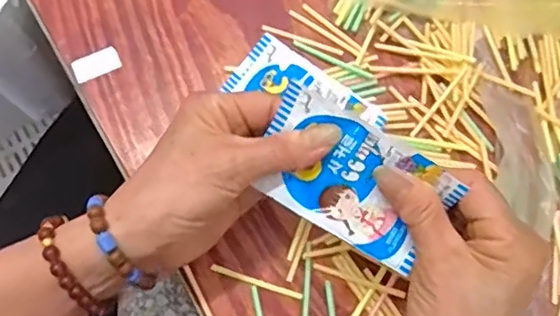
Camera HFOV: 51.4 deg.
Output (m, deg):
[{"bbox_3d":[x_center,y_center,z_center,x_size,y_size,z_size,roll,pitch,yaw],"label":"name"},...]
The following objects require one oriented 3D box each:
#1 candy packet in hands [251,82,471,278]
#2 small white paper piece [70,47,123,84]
[{"bbox_3d":[0.037,0.012,0.308,0.099,0.009,0.063,30,113,7],"label":"candy packet in hands"},{"bbox_3d":[-0.130,-0.066,0.412,0.033,0.004,0.017,-26,78,-8],"label":"small white paper piece"}]

